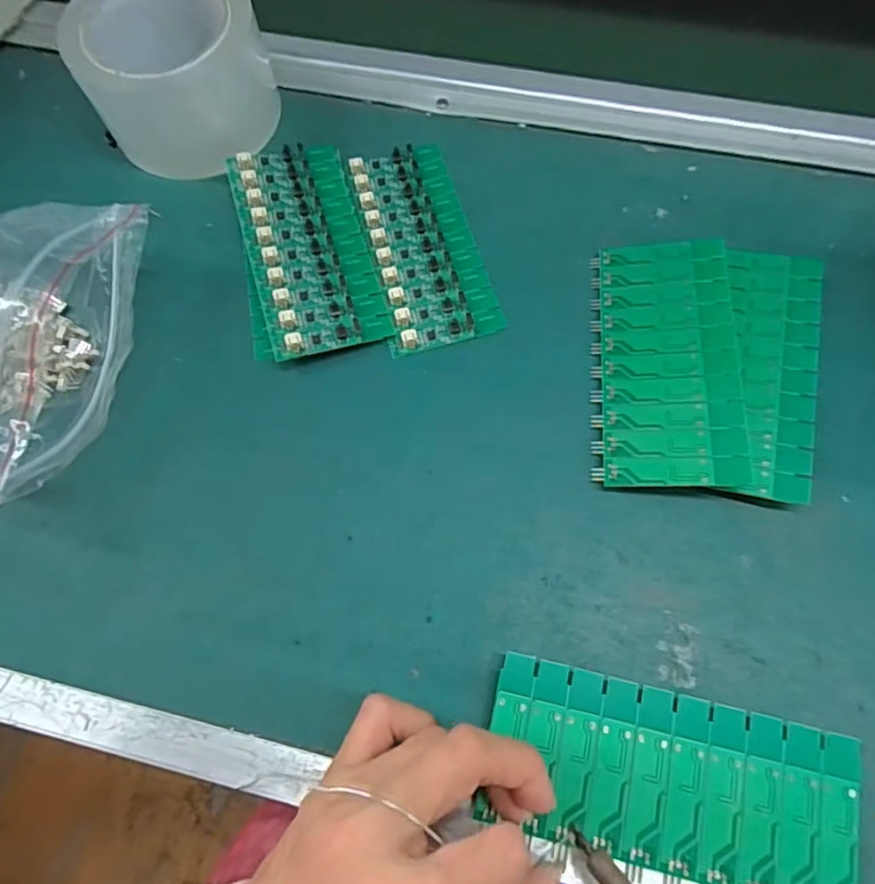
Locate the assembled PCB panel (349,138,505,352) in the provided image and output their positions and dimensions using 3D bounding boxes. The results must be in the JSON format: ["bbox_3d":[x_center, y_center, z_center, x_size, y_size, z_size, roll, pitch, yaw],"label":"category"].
[{"bbox_3d":[-0.010,-0.115,0.345,0.058,0.008,0.136,-14,68,-4],"label":"assembled PCB panel"}]

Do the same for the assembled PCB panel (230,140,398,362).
[{"bbox_3d":[-0.072,-0.110,0.337,0.062,0.018,0.137,-17,68,-5],"label":"assembled PCB panel"}]

